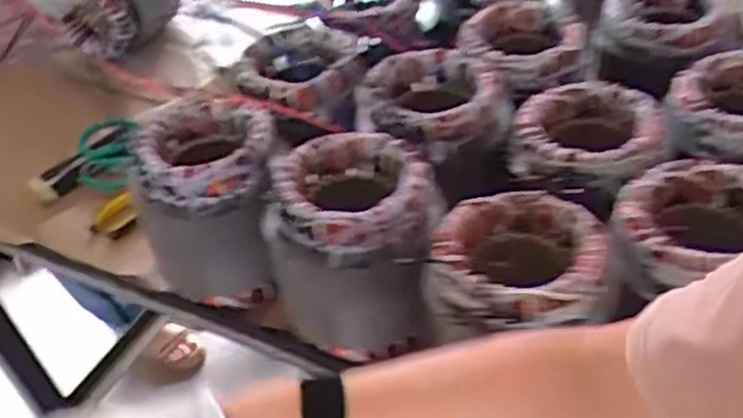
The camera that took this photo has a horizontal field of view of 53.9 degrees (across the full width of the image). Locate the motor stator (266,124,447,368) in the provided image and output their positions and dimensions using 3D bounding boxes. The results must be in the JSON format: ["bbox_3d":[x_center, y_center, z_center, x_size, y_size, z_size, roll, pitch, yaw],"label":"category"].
[{"bbox_3d":[-0.016,0.023,0.674,0.142,0.157,0.150,-9,42,-1],"label":"motor stator"}]

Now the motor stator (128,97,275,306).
[{"bbox_3d":[-0.155,-0.007,0.728,0.116,0.165,0.112,-2,42,6],"label":"motor stator"}]

